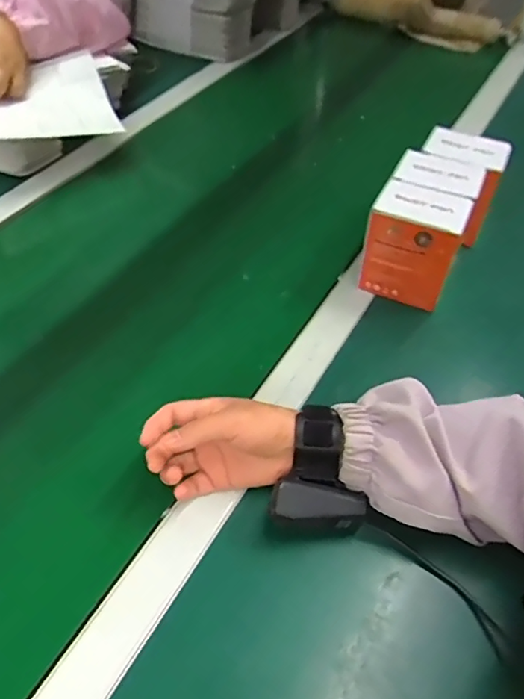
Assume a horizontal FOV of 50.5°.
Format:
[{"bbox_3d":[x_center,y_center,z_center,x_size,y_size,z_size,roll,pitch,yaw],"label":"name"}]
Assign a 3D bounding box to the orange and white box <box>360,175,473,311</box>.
[{"bbox_3d":[0.154,-0.106,0.568,0.086,0.099,0.064,23,52,16],"label":"orange and white box"}]

